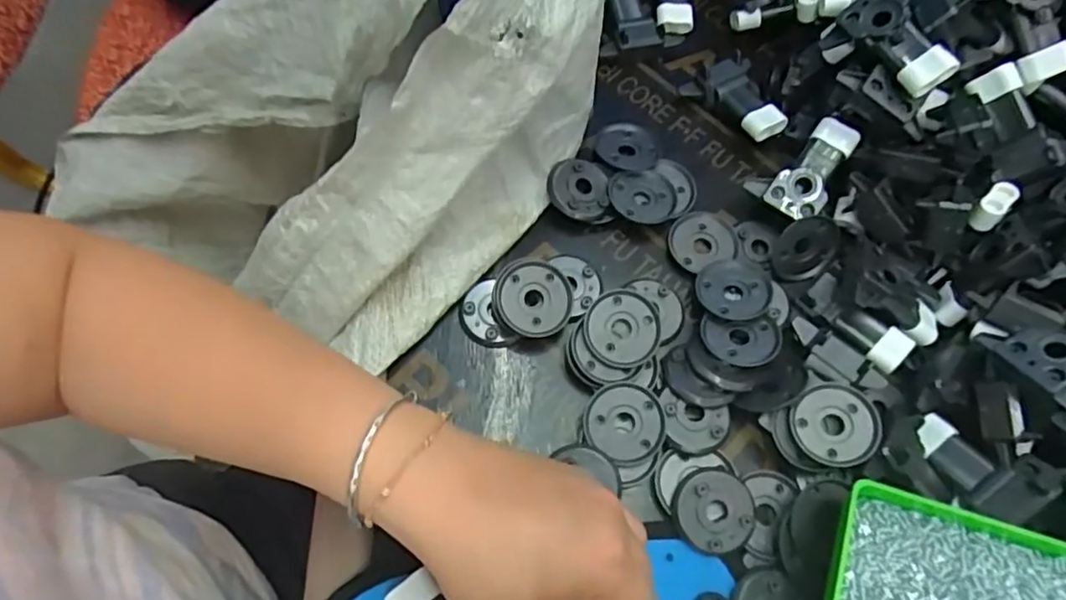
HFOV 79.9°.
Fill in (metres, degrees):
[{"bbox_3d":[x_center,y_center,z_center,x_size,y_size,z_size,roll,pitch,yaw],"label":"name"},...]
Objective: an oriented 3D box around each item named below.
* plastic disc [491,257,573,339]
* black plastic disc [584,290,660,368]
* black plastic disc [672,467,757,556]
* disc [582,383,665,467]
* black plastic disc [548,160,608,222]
[{"bbox_3d":[0.000,-0.001,0.358,0.043,0.013,0.044,1,68,-2],"label":"plastic disc"},{"bbox_3d":[0.049,0.016,0.352,0.042,0.010,0.040,1,68,-2],"label":"black plastic disc"},{"bbox_3d":[0.092,0.107,0.324,0.041,0.009,0.040,1,68,-2],"label":"black plastic disc"},{"bbox_3d":[0.049,0.065,0.339,0.041,0.009,0.039,1,68,-2],"label":"disc"},{"bbox_3d":[0.028,-0.069,0.392,0.036,0.008,0.038,1,68,-2],"label":"black plastic disc"}]

